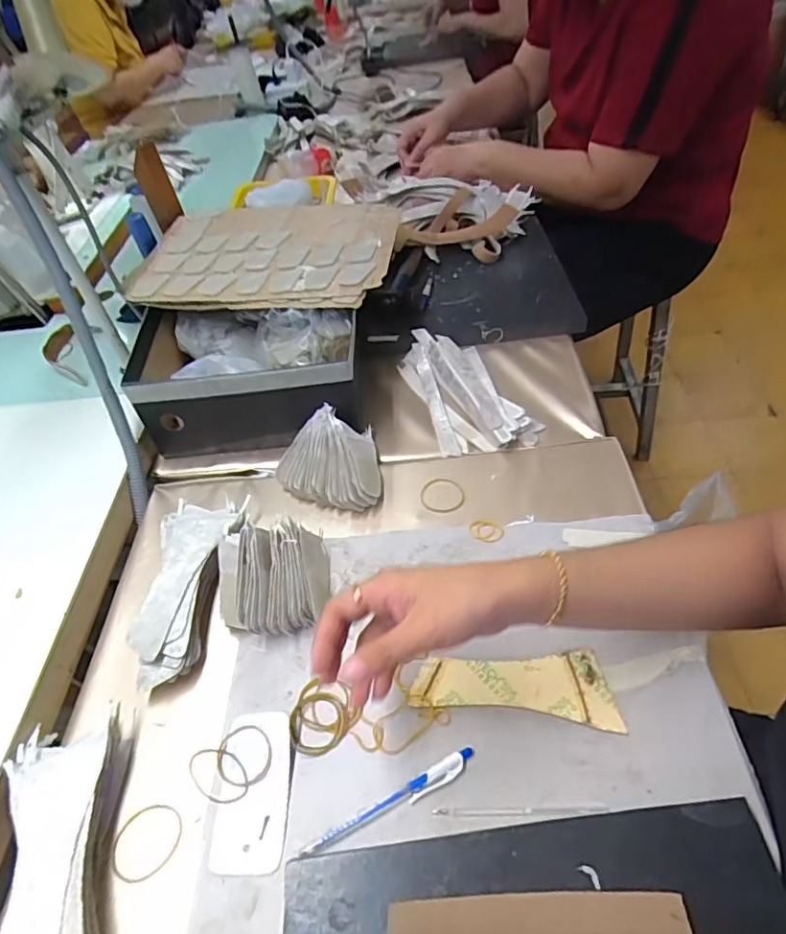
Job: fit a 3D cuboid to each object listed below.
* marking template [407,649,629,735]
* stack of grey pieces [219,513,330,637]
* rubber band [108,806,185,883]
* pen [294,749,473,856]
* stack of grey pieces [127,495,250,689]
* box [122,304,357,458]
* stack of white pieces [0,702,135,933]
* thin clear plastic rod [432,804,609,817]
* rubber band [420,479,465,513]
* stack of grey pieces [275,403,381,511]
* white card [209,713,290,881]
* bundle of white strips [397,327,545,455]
[{"bbox_3d":[0.097,0.171,0.439,0.156,0.004,0.055,3,52,10],"label":"marking template"},{"bbox_3d":[-0.111,0.097,0.501,0.101,0.060,0.110,-11,48,-2],"label":"stack of grey pieces"},{"bbox_3d":[-0.181,0.276,0.401,0.050,0.004,0.048,-6,50,7],"label":"rubber band"},{"bbox_3d":[-0.001,0.241,0.391,0.135,0.007,0.013,-24,50,-13],"label":"pen"},{"bbox_3d":[-0.192,0.111,0.518,0.078,0.037,0.181,-5,49,3],"label":"stack of grey pieces"},{"bbox_3d":[-0.181,-0.115,0.661,0.279,0.115,0.169,-6,49,3],"label":"box"},{"bbox_3d":[-0.228,0.261,0.374,0.070,0.037,0.191,-16,49,-6],"label":"stack of white pieces"},{"bbox_3d":[0.089,0.242,0.384,0.119,0.004,0.006,-3,48,3],"label":"thin clear plastic rod"},{"bbox_3d":[0.052,0.029,0.574,0.046,0.004,0.045,4,50,11],"label":"rubber band"},{"bbox_3d":[-0.062,-0.010,0.591,0.113,0.054,0.098,11,52,17],"label":"stack of grey pieces"},{"bbox_3d":[-0.106,0.241,0.409,0.053,0.007,0.102,-6,55,5],"label":"white card"},{"bbox_3d":[0.081,-0.097,0.669,0.107,0.028,0.212,-20,49,-10],"label":"bundle of white strips"}]

